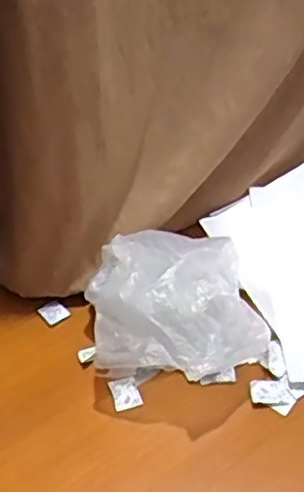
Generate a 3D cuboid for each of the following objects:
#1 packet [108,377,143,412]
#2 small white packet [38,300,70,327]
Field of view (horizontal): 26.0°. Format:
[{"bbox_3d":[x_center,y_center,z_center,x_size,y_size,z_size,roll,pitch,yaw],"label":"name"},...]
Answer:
[{"bbox_3d":[-0.030,0.163,0.733,0.030,0.005,0.038,-12,42,-13],"label":"packet"},{"bbox_3d":[-0.123,0.081,0.824,0.030,0.004,0.032,-30,48,-29],"label":"small white packet"}]

